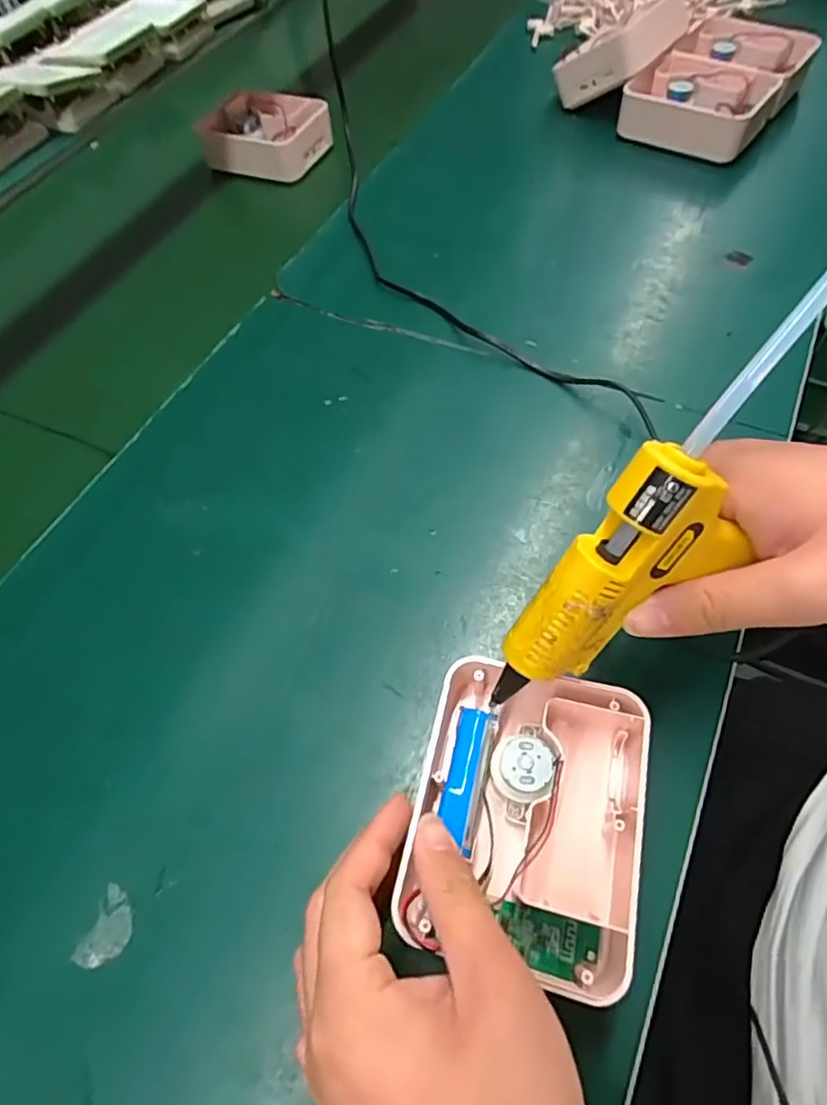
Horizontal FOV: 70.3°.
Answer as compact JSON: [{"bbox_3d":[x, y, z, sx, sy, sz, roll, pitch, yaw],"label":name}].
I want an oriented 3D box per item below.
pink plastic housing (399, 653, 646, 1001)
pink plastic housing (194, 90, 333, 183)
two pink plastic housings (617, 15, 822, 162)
[{"bbox_3d":[0.055,0.122,0.276,0.103,0.050,0.125,11,61,11],"label":"pink plastic housing"},{"bbox_3d":[-0.167,-0.467,0.653,0.132,0.042,0.097,15,62,13],"label":"pink plastic housing"},{"bbox_3d":[0.316,-0.480,0.604,0.131,0.045,0.191,35,68,21],"label":"two pink plastic housings"}]

